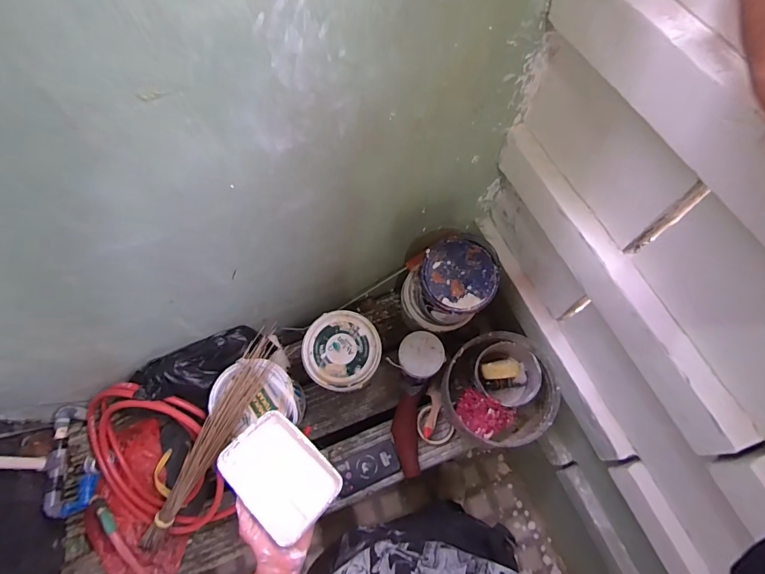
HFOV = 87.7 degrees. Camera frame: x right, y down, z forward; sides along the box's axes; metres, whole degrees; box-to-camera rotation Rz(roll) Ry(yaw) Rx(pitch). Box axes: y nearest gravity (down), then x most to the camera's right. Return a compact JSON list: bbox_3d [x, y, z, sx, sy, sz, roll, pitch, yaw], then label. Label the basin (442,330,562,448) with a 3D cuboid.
[{"bbox_3d":[0.267,0.247,0.941,0.234,0.190,0.234,-1,65,2],"label":"basin"}]

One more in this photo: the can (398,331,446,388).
[{"bbox_3d":[0.093,0.184,0.993,0.104,0.142,0.101,-1,65,2],"label":"can"}]

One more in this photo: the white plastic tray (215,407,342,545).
[{"bbox_3d":[-0.148,0.269,0.578,0.164,0.049,0.109,37,72,17],"label":"white plastic tray"}]

